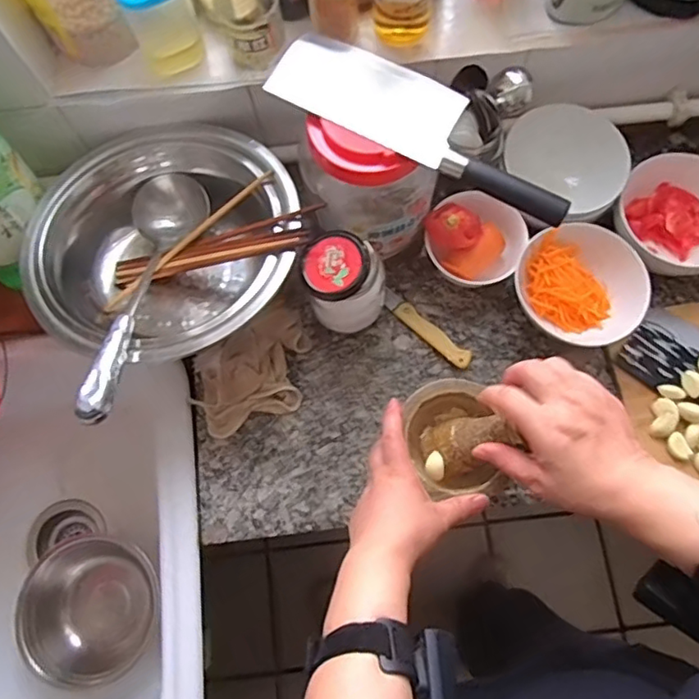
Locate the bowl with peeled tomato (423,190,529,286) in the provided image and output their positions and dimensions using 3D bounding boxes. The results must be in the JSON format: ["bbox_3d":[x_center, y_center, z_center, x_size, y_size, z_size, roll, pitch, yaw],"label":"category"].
[{"bbox_3d":[0.138,-0.123,0.653,0.103,0.077,0.098,0,75,2],"label":"bowl with peeled tomato"}]

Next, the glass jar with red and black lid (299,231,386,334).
[{"bbox_3d":[-0.008,-0.065,0.618,0.080,0.124,0.069,24,77,8],"label":"glass jar with red and black lid"}]

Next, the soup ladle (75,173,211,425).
[{"bbox_3d":[-0.199,-0.066,0.567,0.080,0.065,0.300,-3,46,1],"label":"soup ladle"}]

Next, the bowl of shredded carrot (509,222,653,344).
[{"bbox_3d":[0.247,-0.069,0.628,0.135,0.060,0.108,37,79,11],"label":"bowl of shredded carrot"}]

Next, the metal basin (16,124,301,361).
[{"bbox_3d":[-0.189,-0.104,0.611,0.275,0.132,0.240,-11,75,-1],"label":"metal basin"}]

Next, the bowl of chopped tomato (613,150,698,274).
[{"bbox_3d":[0.360,-0.141,0.640,0.127,0.059,0.127,0,75,2],"label":"bowl of chopped tomato"}]

